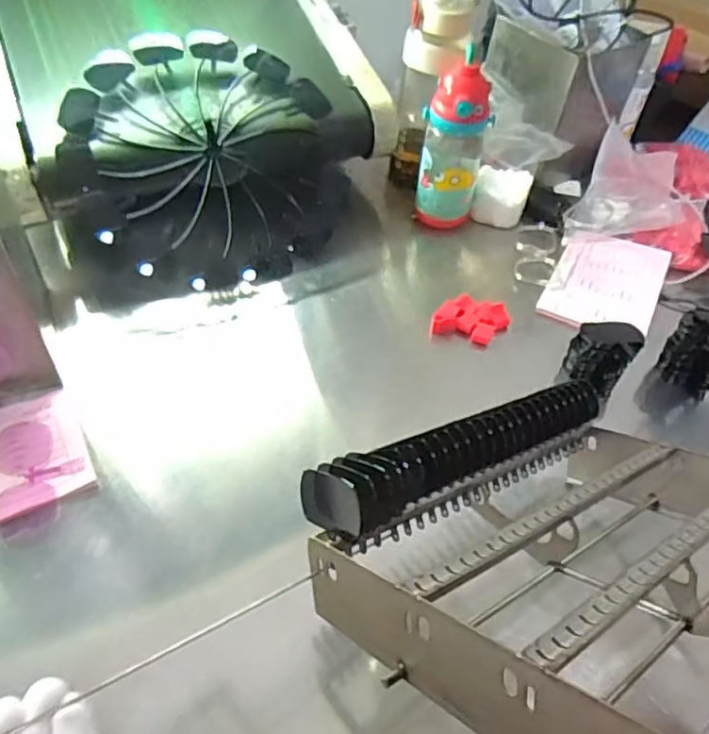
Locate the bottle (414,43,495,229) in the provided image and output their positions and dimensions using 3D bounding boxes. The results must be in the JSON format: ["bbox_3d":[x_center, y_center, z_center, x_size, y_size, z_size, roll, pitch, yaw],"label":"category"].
[{"bbox_3d":[0.125,-0.280,0.795,0.081,0.203,0.069,11,50,5],"label":"bottle"}]

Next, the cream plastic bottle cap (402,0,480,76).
[{"bbox_3d":[0.104,-0.415,0.764,0.068,0.091,0.064,2,49,-3],"label":"cream plastic bottle cap"}]

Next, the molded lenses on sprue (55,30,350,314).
[{"bbox_3d":[-0.190,-0.266,0.786,0.342,0.190,0.270,-15,52,-17],"label":"molded lenses on sprue"}]

